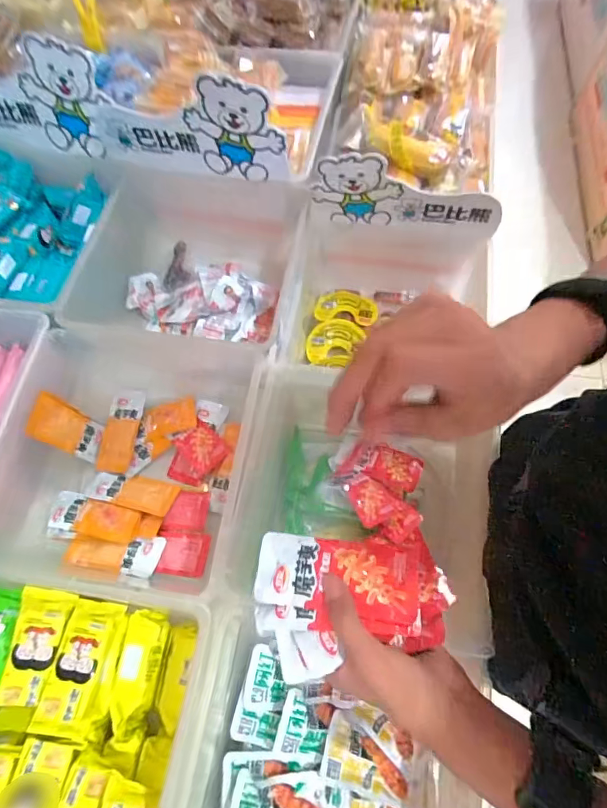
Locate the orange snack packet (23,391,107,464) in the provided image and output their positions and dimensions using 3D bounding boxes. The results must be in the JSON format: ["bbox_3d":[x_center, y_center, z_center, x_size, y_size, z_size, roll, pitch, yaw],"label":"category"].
[{"bbox_3d":[-0.306,0.032,0.591,0.006,0.103,0.055,4,66,32],"label":"orange snack packet"}]

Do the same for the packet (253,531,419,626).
[{"bbox_3d":[0.025,0.132,0.350,0.122,0.010,0.052,5,66,10],"label":"packet"}]

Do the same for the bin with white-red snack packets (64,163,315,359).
[{"bbox_3d":[-0.154,-0.180,0.673,0.265,0.157,0.276,5,66,5],"label":"bin with white-red snack packets"}]

